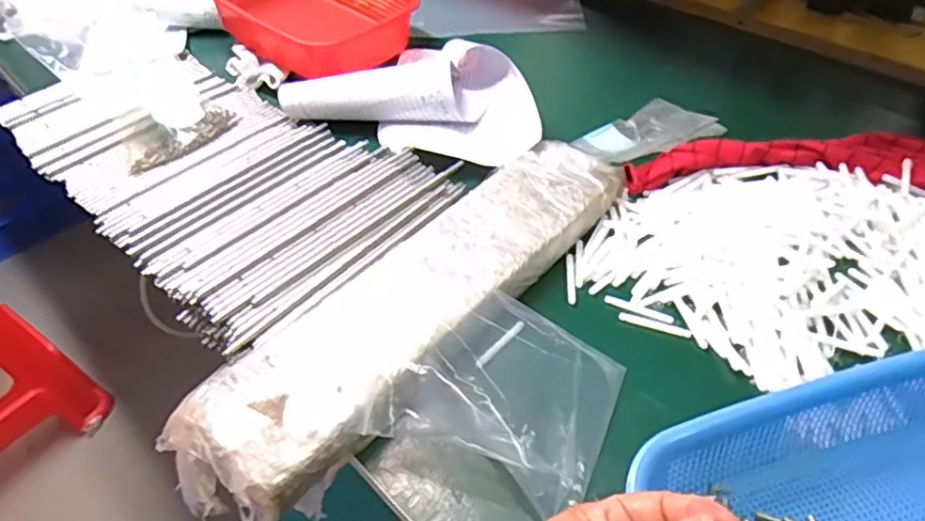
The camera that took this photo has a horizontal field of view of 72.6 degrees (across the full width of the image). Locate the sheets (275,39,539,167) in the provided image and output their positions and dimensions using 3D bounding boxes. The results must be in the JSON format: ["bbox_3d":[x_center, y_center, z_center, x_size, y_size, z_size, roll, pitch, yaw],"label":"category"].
[{"bbox_3d":[-0.027,-0.215,0.774,0.308,0.064,0.229,18,50,21],"label":"sheets"}]

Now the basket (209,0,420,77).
[{"bbox_3d":[-0.220,-0.367,0.932,0.255,0.087,0.279,-23,48,-17],"label":"basket"}]

